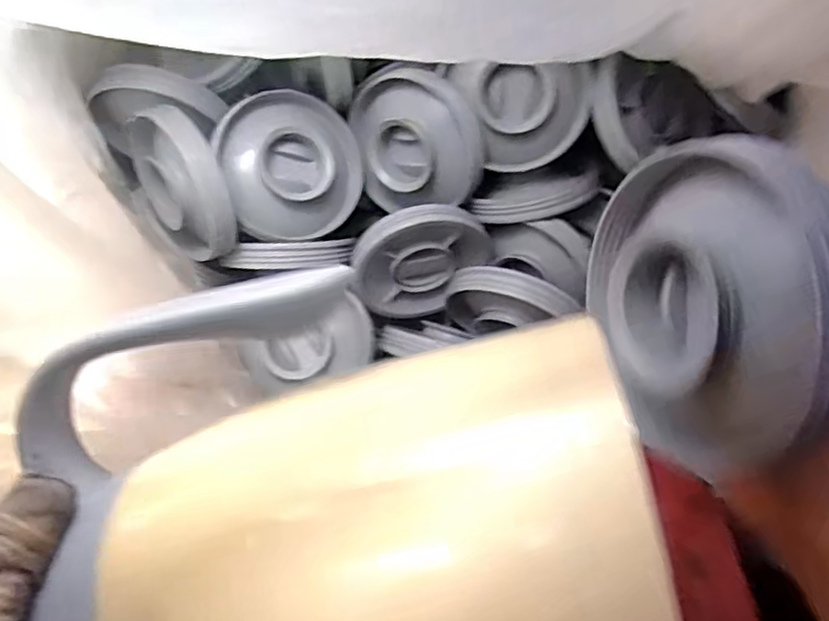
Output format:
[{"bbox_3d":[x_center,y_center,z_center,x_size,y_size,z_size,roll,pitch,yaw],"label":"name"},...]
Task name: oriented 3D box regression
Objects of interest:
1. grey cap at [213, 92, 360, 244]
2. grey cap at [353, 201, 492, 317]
[{"bbox_3d":[-0.113,-0.135,0.592,0.129,0.029,0.131,-3,98,-25],"label":"grey cap"},{"bbox_3d":[0.009,-0.047,0.608,0.132,0.108,0.030,-26,39,5],"label":"grey cap"}]

